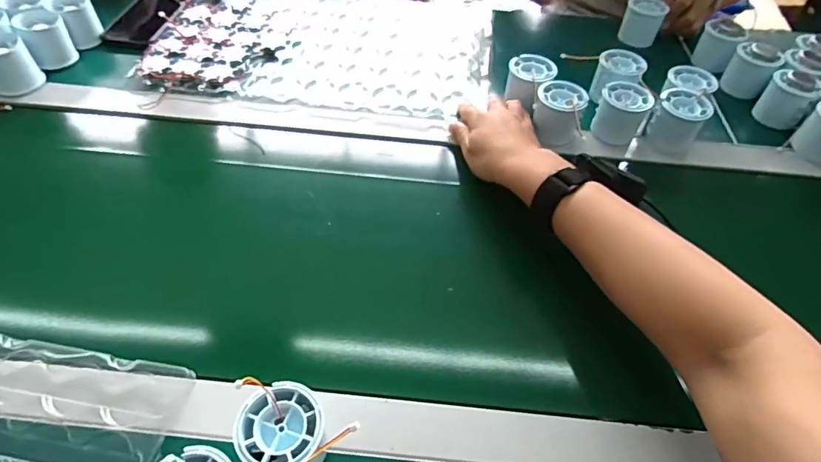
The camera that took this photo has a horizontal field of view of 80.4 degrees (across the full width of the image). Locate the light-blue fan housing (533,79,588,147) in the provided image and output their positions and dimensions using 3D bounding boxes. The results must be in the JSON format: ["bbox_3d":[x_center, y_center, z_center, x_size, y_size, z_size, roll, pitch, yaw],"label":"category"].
[{"bbox_3d":[0.172,-0.132,0.565,0.059,0.059,0.064,32,56,21],"label":"light-blue fan housing"}]

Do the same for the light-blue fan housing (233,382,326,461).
[{"bbox_3d":[-0.084,0.138,0.326,0.053,0.051,0.053,1,51,-2],"label":"light-blue fan housing"}]

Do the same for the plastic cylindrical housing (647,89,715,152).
[{"bbox_3d":[0.310,-0.128,0.565,0.056,0.056,0.050,28,55,18],"label":"plastic cylindrical housing"}]

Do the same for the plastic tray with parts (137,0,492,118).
[{"bbox_3d":[-0.113,-0.272,0.681,0.441,0.023,0.298,7,51,2],"label":"plastic tray with parts"}]

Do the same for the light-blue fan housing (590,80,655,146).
[{"bbox_3d":[0.247,-0.138,0.571,0.052,0.052,0.054,1,51,-2],"label":"light-blue fan housing"}]

